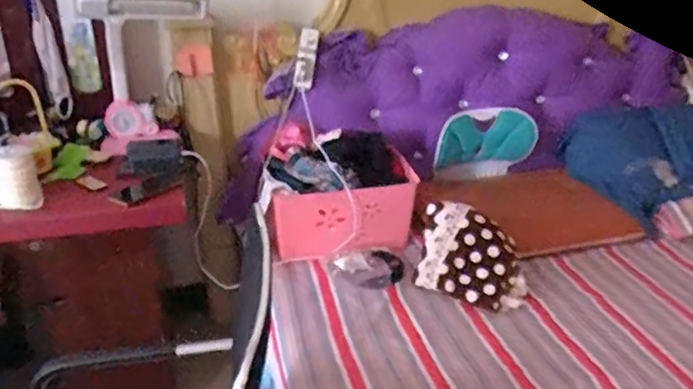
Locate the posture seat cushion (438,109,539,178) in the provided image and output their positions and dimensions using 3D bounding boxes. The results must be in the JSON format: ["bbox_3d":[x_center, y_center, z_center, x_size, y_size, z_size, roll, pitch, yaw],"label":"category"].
[{"bbox_3d":[0.445,-0.156,1.919,0.336,0.214,0.049,-4,25,-9],"label":"posture seat cushion"}]

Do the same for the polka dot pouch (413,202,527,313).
[{"bbox_3d":[0.313,0.158,1.530,0.277,0.169,0.200,11,27,22],"label":"polka dot pouch"}]

